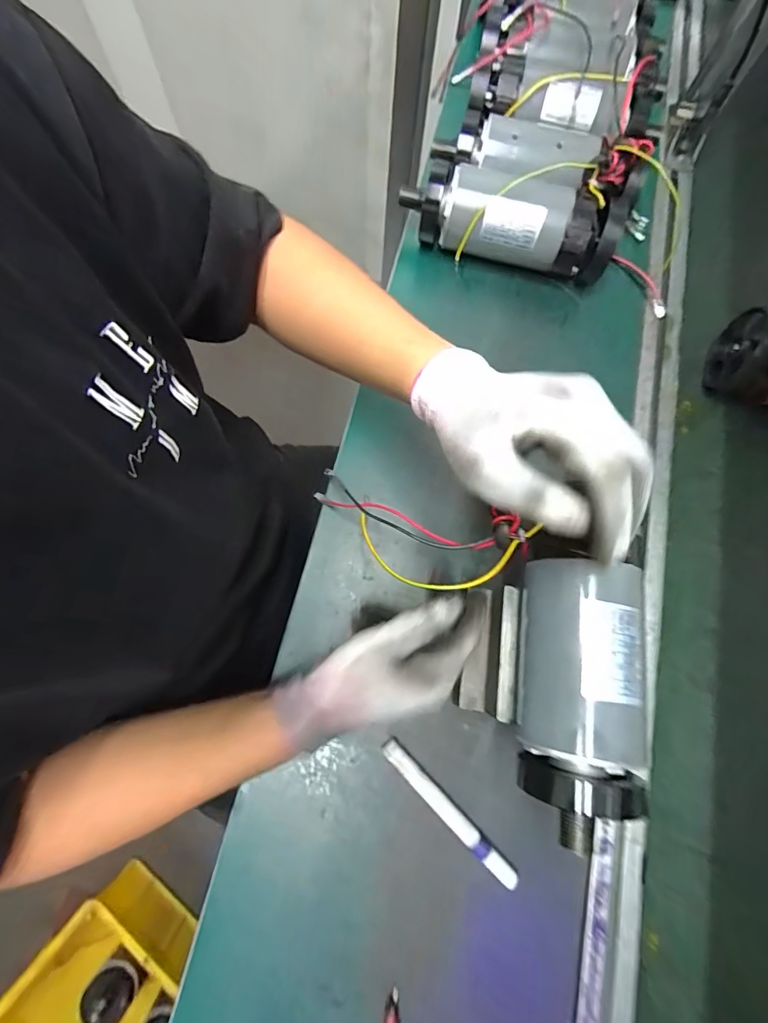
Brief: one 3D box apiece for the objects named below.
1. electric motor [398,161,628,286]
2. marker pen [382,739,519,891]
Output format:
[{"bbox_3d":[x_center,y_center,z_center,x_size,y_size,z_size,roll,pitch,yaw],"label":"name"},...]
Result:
[{"bbox_3d":[0.143,-0.331,0.513,0.245,0.090,0.074,14,74,1],"label":"electric motor"},{"bbox_3d":[0.053,0.251,0.372,0.014,0.011,0.144,-43,79,-13],"label":"marker pen"}]

